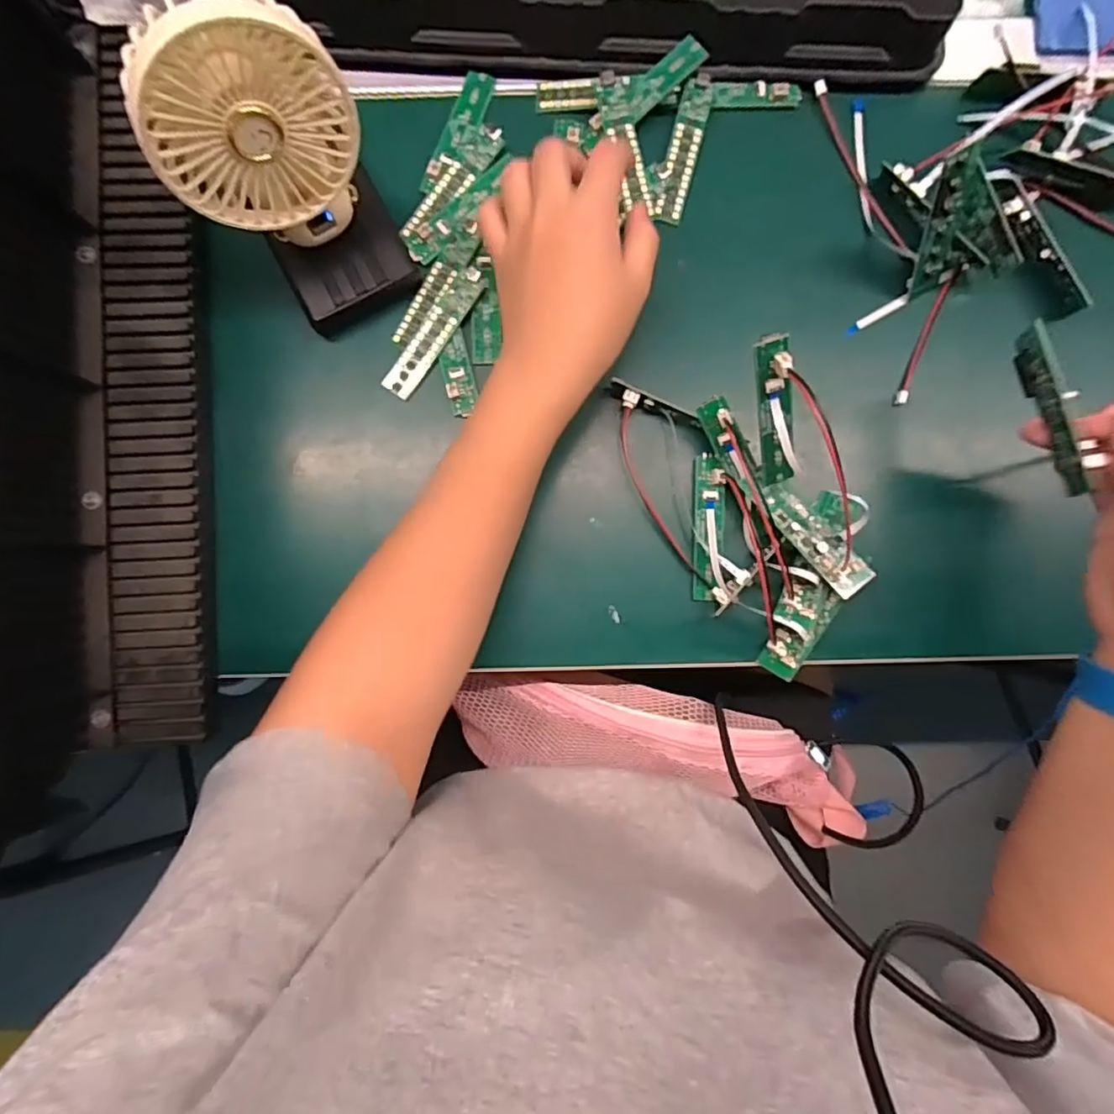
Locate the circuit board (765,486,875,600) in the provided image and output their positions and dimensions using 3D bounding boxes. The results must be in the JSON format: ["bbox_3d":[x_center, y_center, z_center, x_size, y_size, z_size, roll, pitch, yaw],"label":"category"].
[{"bbox_3d":[0.139,-0.010,0.319,0.021,0.010,0.067,-37,75,-3],"label":"circuit board"}]

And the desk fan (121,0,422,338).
[{"bbox_3d":[-0.131,-0.183,0.280,0.087,0.122,0.084,-26,87,-3],"label":"desk fan"}]

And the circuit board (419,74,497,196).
[{"bbox_3d":[-0.059,-0.255,0.356,0.020,0.005,0.081,19,83,-1],"label":"circuit board"}]

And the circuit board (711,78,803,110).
[{"bbox_3d":[0.119,-0.276,0.353,0.053,0.009,0.012,-1,86,-1],"label":"circuit board"}]

